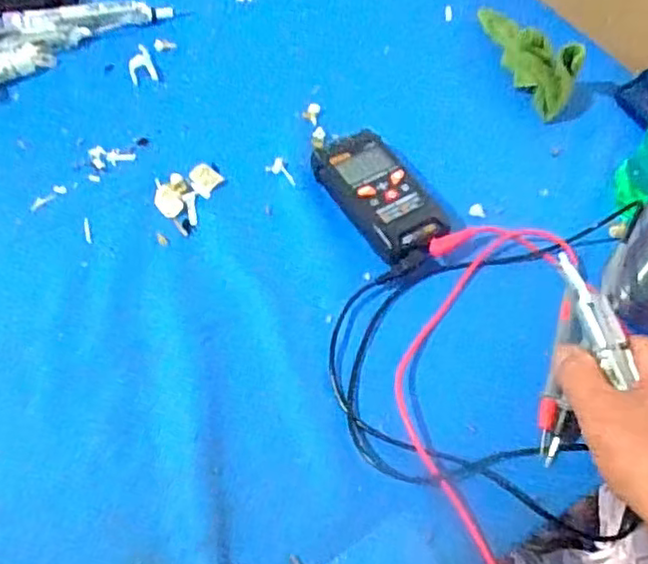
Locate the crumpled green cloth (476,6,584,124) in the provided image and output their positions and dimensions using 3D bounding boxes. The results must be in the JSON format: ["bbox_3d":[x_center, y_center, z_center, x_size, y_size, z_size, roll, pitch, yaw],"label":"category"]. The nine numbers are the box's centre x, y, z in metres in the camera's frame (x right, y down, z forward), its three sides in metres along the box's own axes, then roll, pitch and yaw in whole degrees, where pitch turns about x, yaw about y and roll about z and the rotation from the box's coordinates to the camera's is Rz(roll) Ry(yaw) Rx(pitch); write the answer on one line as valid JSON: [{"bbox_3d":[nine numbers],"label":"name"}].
[{"bbox_3d":[0.175,-0.212,0.580,0.033,0.053,0.138,-19,60,-12],"label":"crumpled green cloth"}]

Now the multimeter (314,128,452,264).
[{"bbox_3d":[0.041,-0.065,0.502,0.056,0.026,0.115,-29,63,-18],"label":"multimeter"}]

